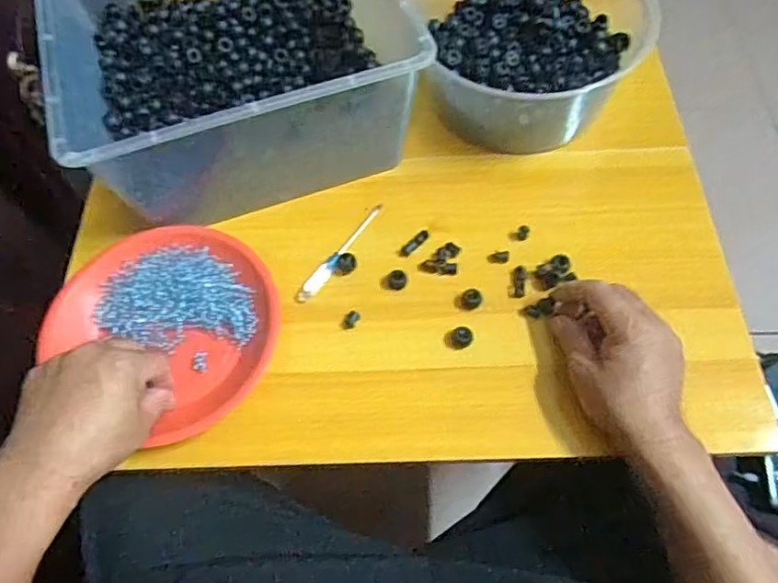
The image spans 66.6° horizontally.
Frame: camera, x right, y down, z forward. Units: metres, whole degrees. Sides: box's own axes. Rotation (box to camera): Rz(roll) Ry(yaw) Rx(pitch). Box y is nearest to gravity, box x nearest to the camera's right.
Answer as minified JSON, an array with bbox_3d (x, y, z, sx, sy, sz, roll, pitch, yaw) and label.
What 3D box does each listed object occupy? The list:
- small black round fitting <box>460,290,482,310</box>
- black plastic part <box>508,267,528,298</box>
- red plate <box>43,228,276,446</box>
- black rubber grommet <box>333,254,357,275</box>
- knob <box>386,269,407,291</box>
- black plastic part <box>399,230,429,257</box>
[{"bbox_3d":[0.070,0.006,0.508,0.018,0.006,0.019,-1,62,1],"label":"small black round fitting"},{"bbox_3d":[0.113,-0.007,0.519,0.014,0.011,0.029,10,76,7],"label":"black plastic part"},{"bbox_3d":[-0.185,0.022,0.508,0.188,0.028,0.163,34,68,18],"label":"red plate"},{"bbox_3d":[-0.039,-0.024,0.530,0.017,0.011,0.019,22,65,13],"label":"black rubber grommet"},{"bbox_3d":[0.007,-0.011,0.520,0.017,0.009,0.016,-1,62,1],"label":"knob"},{"bbox_3d":[0.024,-0.043,0.544,0.033,0.005,0.011,-41,68,-18],"label":"black plastic part"}]

